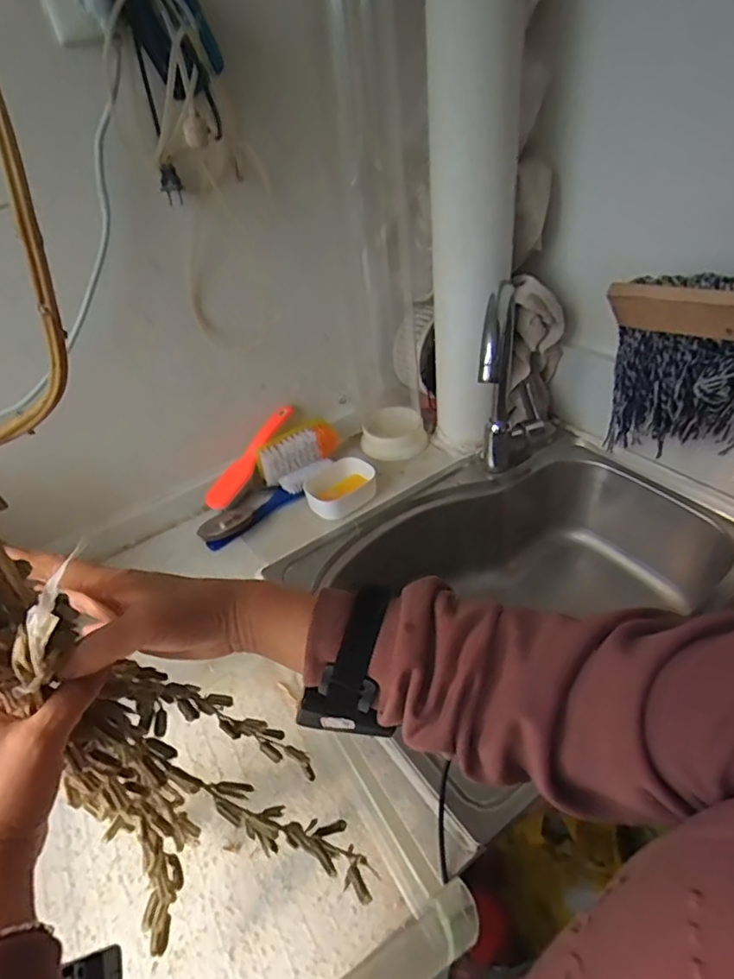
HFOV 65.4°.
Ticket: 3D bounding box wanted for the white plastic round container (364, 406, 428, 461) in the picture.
[{"bbox_3d":[0.046,-0.093,0.962,0.110,0.044,0.091,-1,40,8],"label":"white plastic round container"}]

